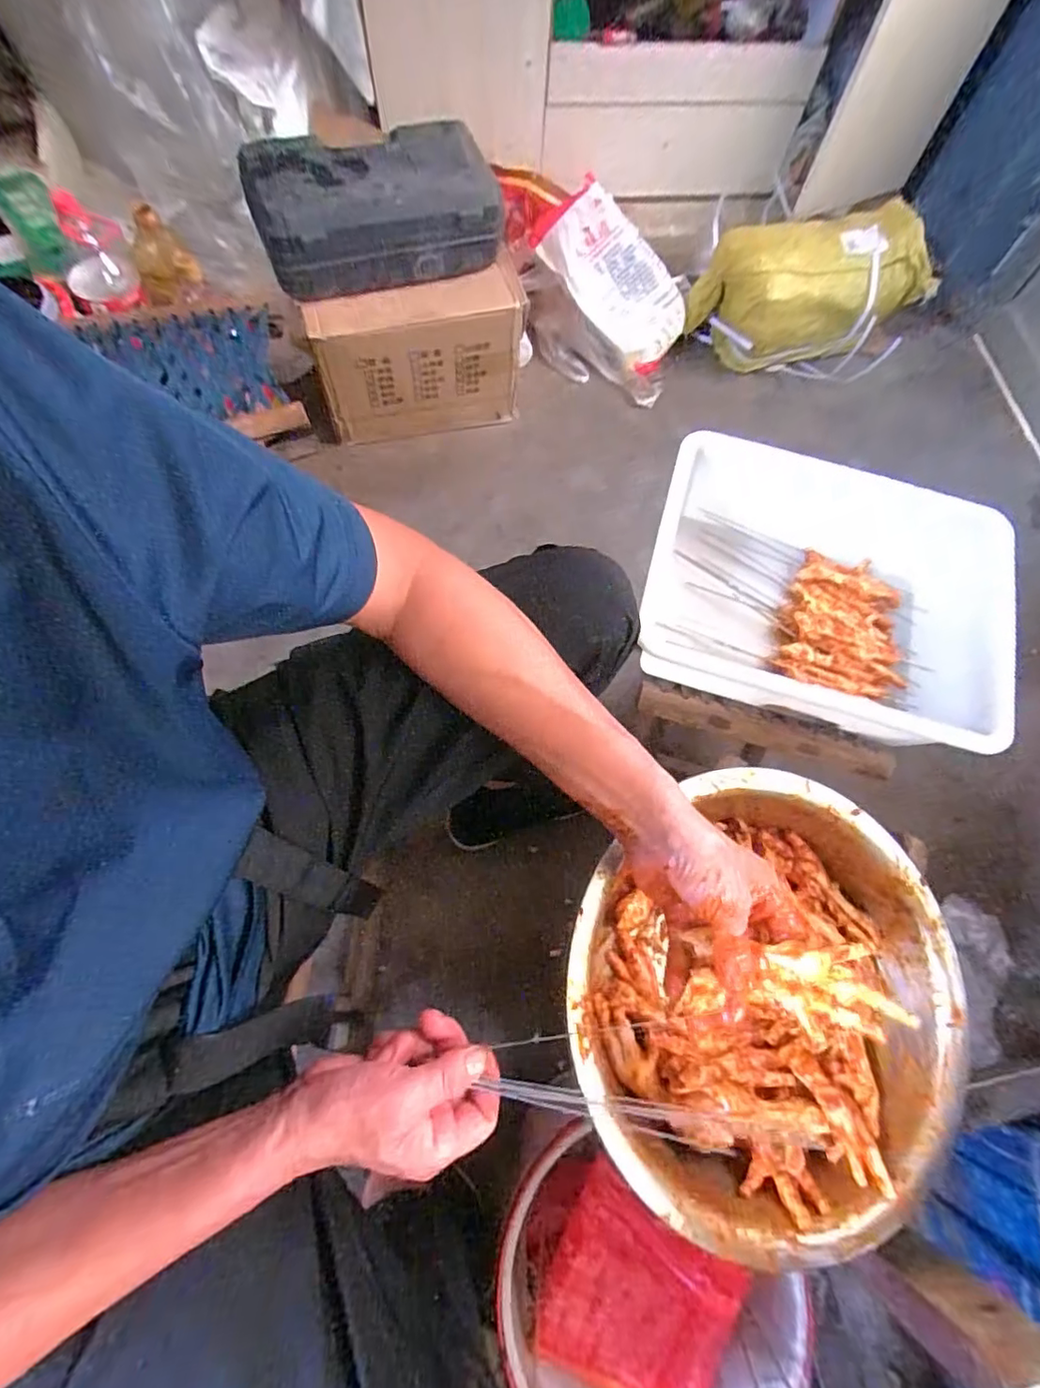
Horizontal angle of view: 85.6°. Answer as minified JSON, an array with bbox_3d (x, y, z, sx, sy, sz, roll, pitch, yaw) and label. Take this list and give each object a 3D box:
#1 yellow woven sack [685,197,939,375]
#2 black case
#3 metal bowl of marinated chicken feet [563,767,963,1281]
[{"bbox_3d":[0.532,-0.752,1.050,0.401,0.217,0.172,6,69,-1],"label":"yellow woven sack"},{"bbox_3d":[-0.198,-0.681,0.794,0.334,0.150,0.123,-13,70,-7],"label":"black case"},{"bbox_3d":[0.187,0.230,0.437,0.305,0.109,0.292,1,69,-2],"label":"metal bowl of marinated chicken feet"}]

